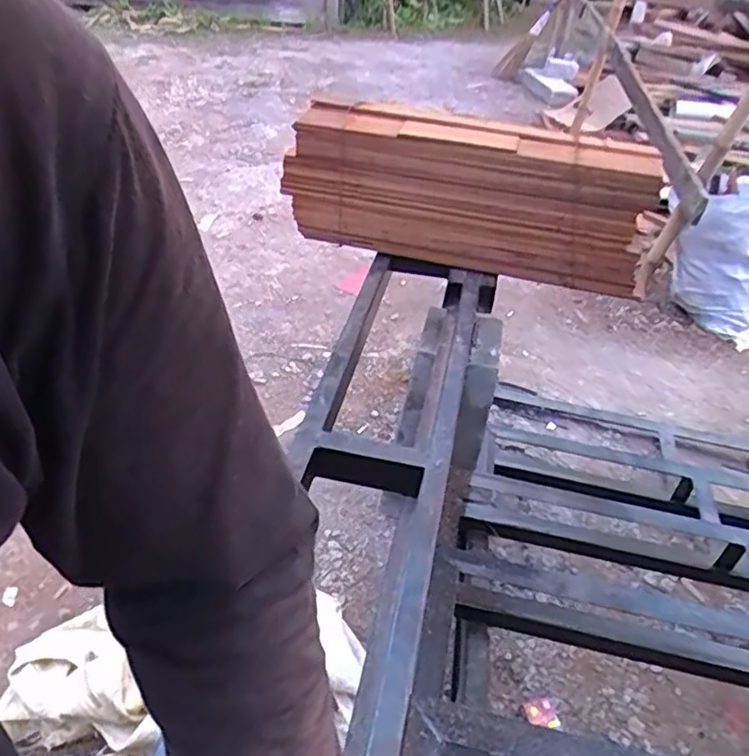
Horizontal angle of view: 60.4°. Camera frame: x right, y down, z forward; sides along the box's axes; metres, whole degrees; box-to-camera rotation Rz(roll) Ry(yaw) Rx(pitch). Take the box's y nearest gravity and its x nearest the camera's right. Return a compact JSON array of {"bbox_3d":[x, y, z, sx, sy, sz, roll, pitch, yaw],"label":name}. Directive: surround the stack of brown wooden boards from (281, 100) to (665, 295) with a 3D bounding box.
[{"bbox_3d":[0.156,-0.329,1.125,0.605,0.205,0.178,12,39,8],"label":"stack of brown wooden boards"}]

